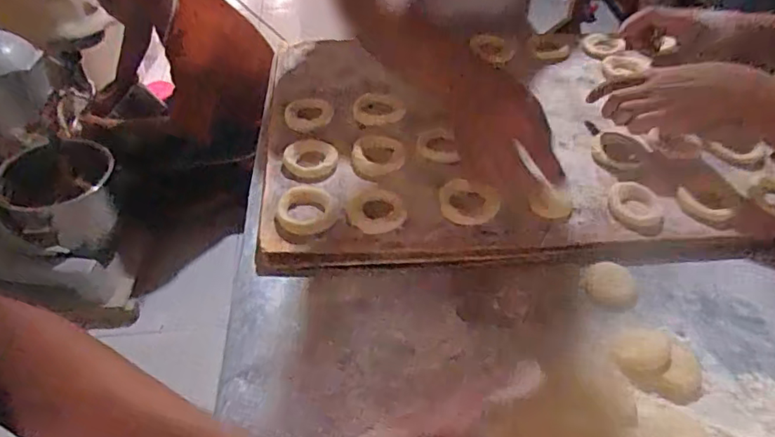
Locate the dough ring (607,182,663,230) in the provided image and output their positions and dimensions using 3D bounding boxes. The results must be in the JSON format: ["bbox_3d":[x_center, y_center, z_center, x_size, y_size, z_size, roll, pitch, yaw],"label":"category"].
[{"bbox_3d":[0.278,-0.017,0.625,0.060,0.015,0.060,0,57,0],"label":"dough ring"}]

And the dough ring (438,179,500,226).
[{"bbox_3d":[0.086,-0.016,0.598,0.062,0.017,0.051,12,47,9],"label":"dough ring"}]

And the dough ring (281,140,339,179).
[{"bbox_3d":[-0.088,-0.070,0.644,0.060,0.012,0.060,1,46,-1],"label":"dough ring"}]

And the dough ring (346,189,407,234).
[{"bbox_3d":[-0.011,-0.010,0.591,0.061,0.009,0.055,6,46,4],"label":"dough ring"}]

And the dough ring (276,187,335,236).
[{"bbox_3d":[-0.084,-0.008,0.576,0.055,0.012,0.061,5,46,3],"label":"dough ring"}]

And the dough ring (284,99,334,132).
[{"bbox_3d":[-0.100,-0.133,0.713,0.056,0.019,0.070,6,46,4],"label":"dough ring"}]

